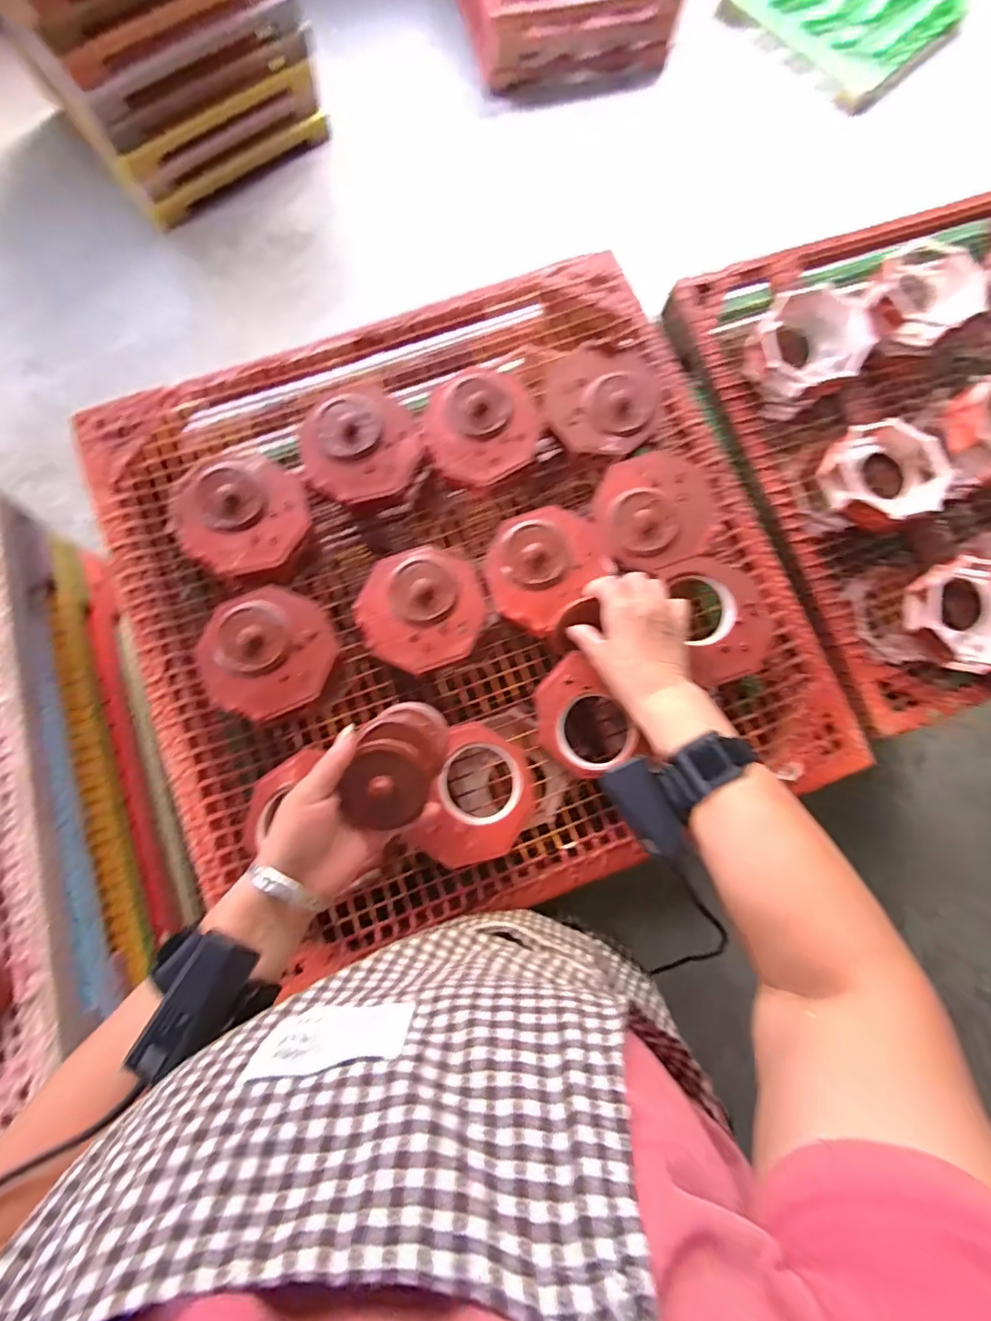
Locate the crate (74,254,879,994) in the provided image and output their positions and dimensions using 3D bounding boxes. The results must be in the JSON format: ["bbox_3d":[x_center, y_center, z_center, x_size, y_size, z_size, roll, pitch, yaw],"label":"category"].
[{"bbox_3d":[-0.041,-0.073,0.521,0.618,0.088,0.599,-22,80,-5],"label":"crate"}]

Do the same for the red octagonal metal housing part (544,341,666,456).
[{"bbox_3d":[0.113,-0.269,0.534,0.115,0.033,0.121,16,79,3],"label":"red octagonal metal housing part"}]

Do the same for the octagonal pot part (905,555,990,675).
[{"bbox_3d":[0.528,-0.049,0.577,0.142,0.043,0.125,-15,79,-3],"label":"octagonal pot part"}]

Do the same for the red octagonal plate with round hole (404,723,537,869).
[{"bbox_3d":[-0.023,0.121,0.476,0.110,0.048,0.120,23,80,4],"label":"red octagonal plate with round hole"}]

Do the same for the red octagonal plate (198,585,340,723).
[{"bbox_3d":[-0.208,-0.004,0.488,0.117,0.041,0.121,18,79,3],"label":"red octagonal plate"}]

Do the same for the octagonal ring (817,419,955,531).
[{"bbox_3d":[0.442,-0.209,0.598,0.125,0.048,0.119,-15,79,-3],"label":"octagonal ring"}]

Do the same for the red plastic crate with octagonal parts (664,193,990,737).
[{"bbox_3d":[0.597,-0.284,0.655,0.606,0.121,0.596,-19,80,-4],"label":"red plastic crate with octagonal parts"}]

